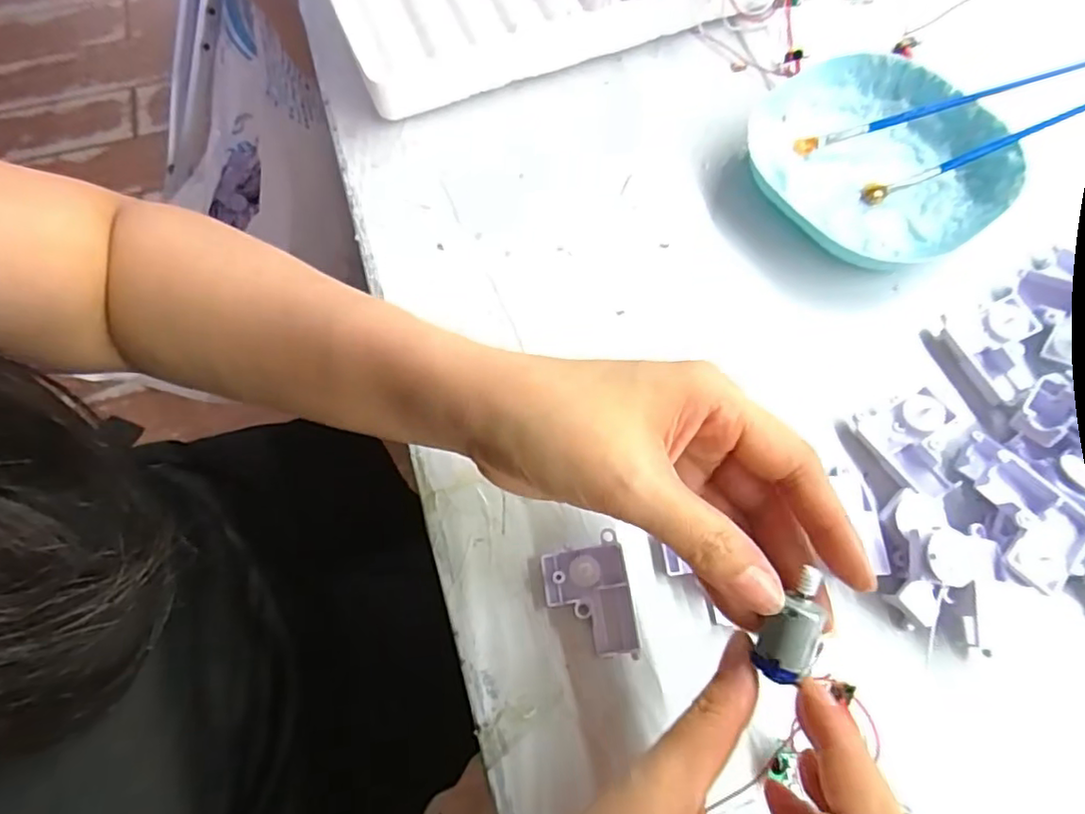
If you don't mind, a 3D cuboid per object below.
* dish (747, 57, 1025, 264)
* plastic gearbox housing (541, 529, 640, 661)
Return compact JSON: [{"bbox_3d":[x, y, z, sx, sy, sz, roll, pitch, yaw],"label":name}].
[{"bbox_3d":[0.184,-0.139,0.341,0.124,0.021,0.126,0,70,1],"label":"dish"},{"bbox_3d":[0.020,0.083,0.263,0.036,0.012,0.048,-8,70,-2],"label":"plastic gearbox housing"}]

